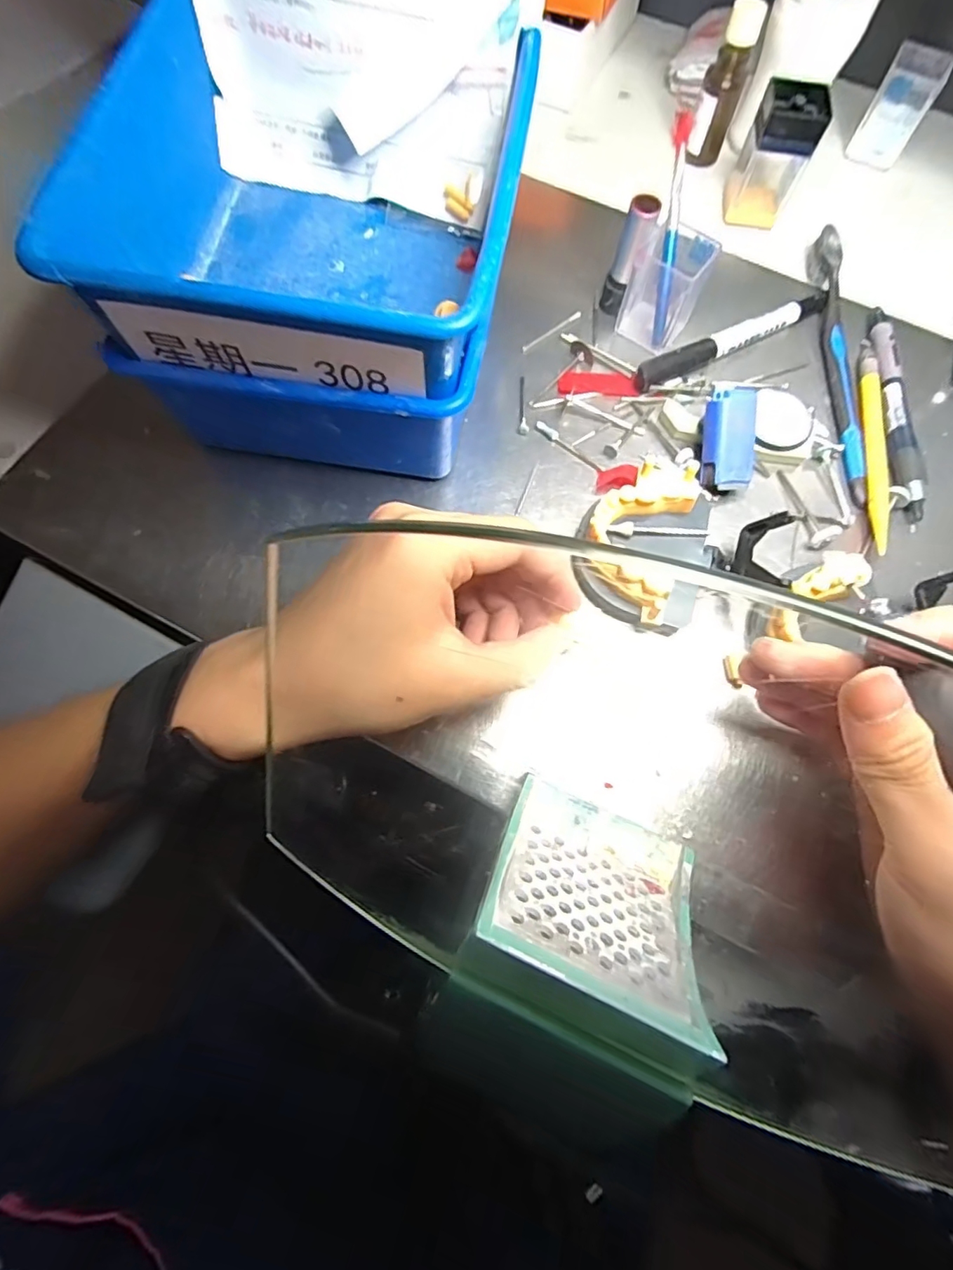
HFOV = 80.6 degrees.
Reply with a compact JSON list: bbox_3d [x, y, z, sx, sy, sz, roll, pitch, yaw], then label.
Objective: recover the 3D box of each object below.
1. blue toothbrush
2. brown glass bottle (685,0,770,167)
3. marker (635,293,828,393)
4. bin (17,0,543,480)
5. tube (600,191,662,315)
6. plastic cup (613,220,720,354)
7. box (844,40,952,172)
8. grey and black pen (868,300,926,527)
[{"bbox_3d":[0.206,-0.156,0.316,0.014,0.016,0.182,4,71,-1],"label":"blue toothbrush"},{"bbox_3d":[0.153,-0.337,0.348,0.024,0.074,0.022,22,71,5],"label":"brown glass bottle"},{"bbox_3d":[0.149,-0.168,0.323,0.132,0.010,0.013,-26,74,-11],"label":"marker"},{"bbox_3d":[-0.067,-0.167,0.262,0.162,0.109,0.167,9,71,1],"label":"bin"},{"bbox_3d":[0.082,-0.205,0.308,0.016,0.058,0.016,17,71,4],"label":"tube"},{"bbox_3d":[0.104,-0.192,0.309,0.036,0.047,0.037,30,72,8],"label":"plastic cup"},{"bbox_3d":[0.277,-0.346,0.371,0.034,0.051,0.037,28,72,7],"label":"box"},{"bbox_3d":[0.230,-0.126,0.308,0.012,0.006,0.142,5,71,0],"label":"grey and black pen"}]

